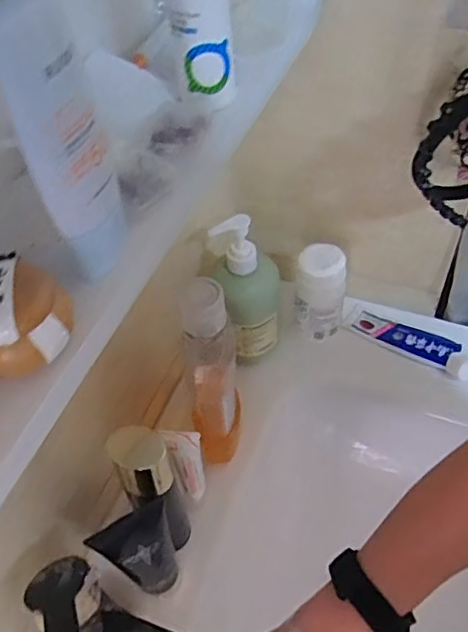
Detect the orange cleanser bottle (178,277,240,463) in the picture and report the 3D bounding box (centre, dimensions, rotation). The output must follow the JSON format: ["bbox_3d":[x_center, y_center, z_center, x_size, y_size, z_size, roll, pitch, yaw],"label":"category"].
[{"bbox_3d":[-0.020,0.056,0.521,0.047,0.206,0.055,-9,50,-3],"label":"orange cleanser bottle"}]

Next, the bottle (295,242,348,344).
[{"bbox_3d":[0.098,-0.022,0.650,0.055,0.123,0.045,3,51,7],"label":"bottle"}]

